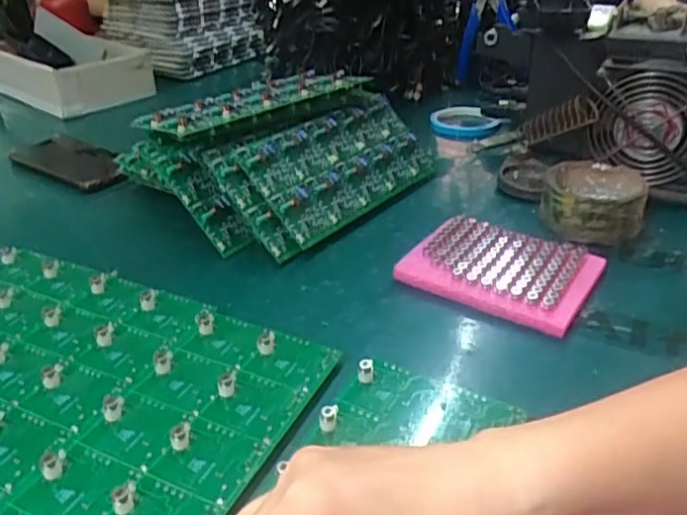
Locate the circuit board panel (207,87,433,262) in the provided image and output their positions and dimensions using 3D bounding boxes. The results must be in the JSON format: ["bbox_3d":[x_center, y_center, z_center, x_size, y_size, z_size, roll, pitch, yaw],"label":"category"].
[{"bbox_3d":[-0.008,-0.091,0.591,0.236,0.023,0.119,-31,86,-39],"label":"circuit board panel"}]

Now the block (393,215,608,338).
[{"bbox_3d":[0.131,0.007,0.500,0.137,0.019,0.106,19,36,28],"label":"block"}]

